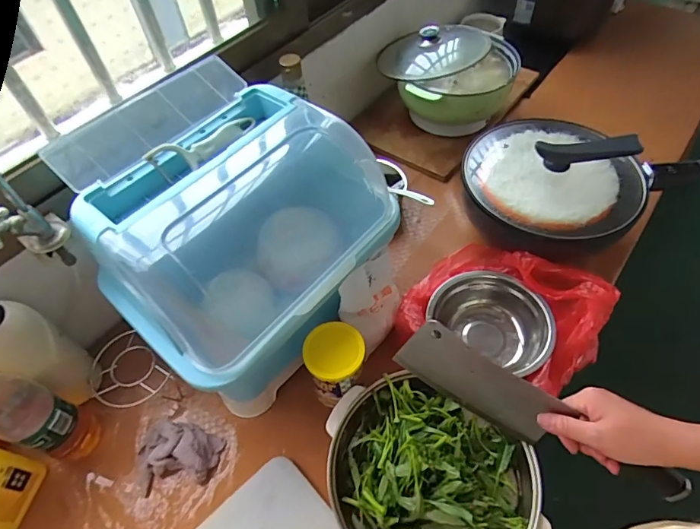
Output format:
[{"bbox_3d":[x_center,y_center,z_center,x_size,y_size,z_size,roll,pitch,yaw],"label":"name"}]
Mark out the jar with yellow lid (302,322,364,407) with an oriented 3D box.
[{"bbox_3d":[-0.018,0.134,0.589,0.072,0.117,0.070,-2,54,3],"label":"jar with yellow lid"}]

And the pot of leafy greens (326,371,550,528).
[{"bbox_3d":[0.090,0.253,0.522,0.262,0.093,0.220,30,61,22],"label":"pot of leafy greens"}]

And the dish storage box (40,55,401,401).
[{"bbox_3d":[-0.151,-0.041,0.596,0.314,0.266,0.338,31,62,23],"label":"dish storage box"}]

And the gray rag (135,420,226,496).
[{"bbox_3d":[-0.231,0.252,0.583,0.113,0.036,0.091,3,55,6],"label":"gray rag"}]

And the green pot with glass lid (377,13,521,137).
[{"bbox_3d":[0.200,-0.379,0.913,0.246,0.151,0.233,-2,54,3],"label":"green pot with glass lid"}]

